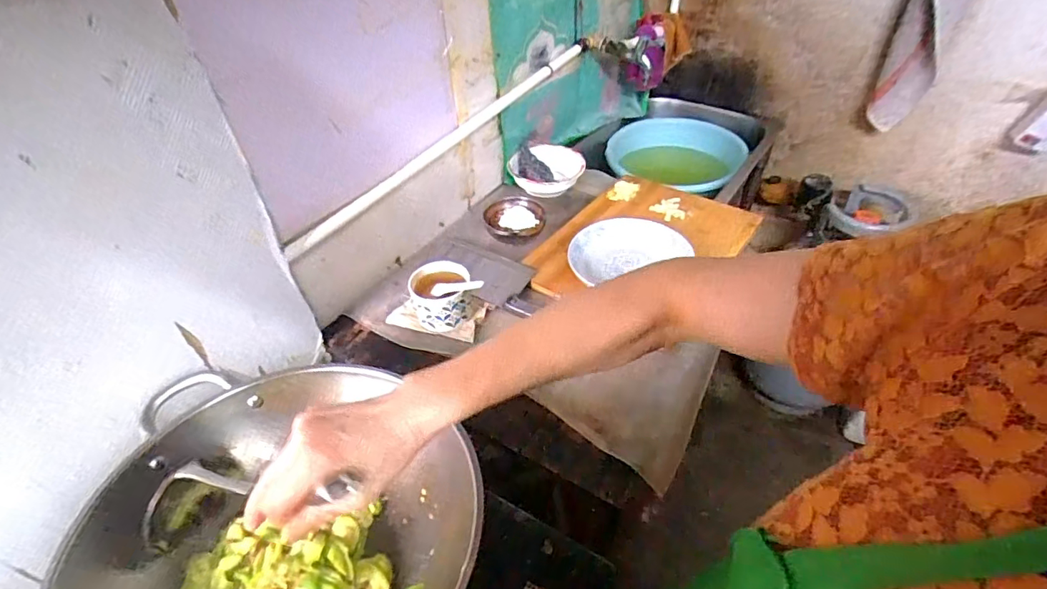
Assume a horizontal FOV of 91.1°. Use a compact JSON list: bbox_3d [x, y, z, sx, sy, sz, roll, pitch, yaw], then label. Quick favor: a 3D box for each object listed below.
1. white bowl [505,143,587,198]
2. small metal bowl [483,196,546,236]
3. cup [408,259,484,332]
[{"bbox_3d":[0.048,-0.256,1.070,0.149,0.073,0.149,-1,42,1],"label":"white bowl"},{"bbox_3d":[-0.016,-0.130,0.934,0.109,0.041,0.103,-6,42,-4],"label":"small metal bowl"},{"bbox_3d":[-0.120,0.000,0.772,0.098,0.065,0.087,-14,43,-14],"label":"cup"}]

